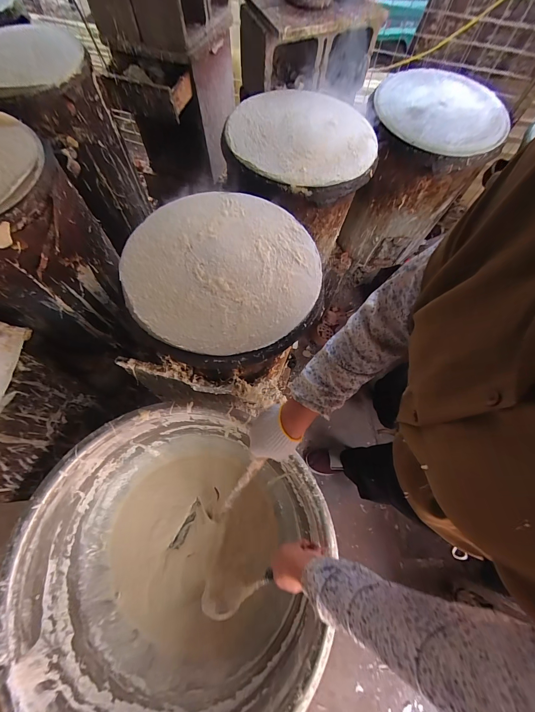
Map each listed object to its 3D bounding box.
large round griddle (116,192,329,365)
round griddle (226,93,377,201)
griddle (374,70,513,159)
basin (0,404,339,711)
[{"bbox_3d":[-0.081,-0.167,0.554,0.360,0.037,0.365,1,68,-2],"label":"large round griddle"},{"bbox_3d":[0.096,-0.546,0.718,0.358,0.048,0.363,1,68,-2],"label":"round griddle"},{"bbox_3d":[0.510,-0.722,0.833,0.377,0.029,0.384,1,68,-2],"label":"griddle"},{"bbox_3d":[-0.172,0.416,0.618,0.548,0.234,0.555,-2,68,-3],"label":"basin"}]

